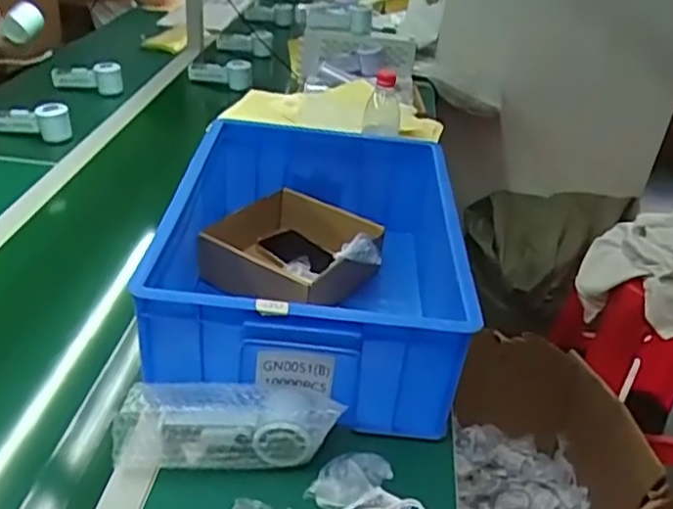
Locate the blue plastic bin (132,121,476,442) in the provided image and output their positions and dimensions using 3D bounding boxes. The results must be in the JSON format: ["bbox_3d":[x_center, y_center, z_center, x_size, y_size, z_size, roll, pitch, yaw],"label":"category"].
[{"bbox_3d":[-0.026,0.000,0.882,0.348,0.165,0.460,5,31,-3],"label":"blue plastic bin"}]

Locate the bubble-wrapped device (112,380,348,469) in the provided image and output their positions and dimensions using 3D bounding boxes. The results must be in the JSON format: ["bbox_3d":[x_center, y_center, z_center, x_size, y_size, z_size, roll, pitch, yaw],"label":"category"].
[{"bbox_3d":[-0.109,0.166,0.689,0.213,0.064,0.074,2,31,-7],"label":"bubble-wrapped device"}]

